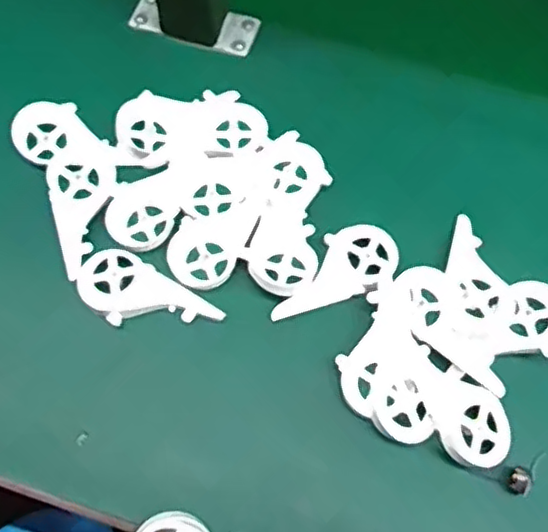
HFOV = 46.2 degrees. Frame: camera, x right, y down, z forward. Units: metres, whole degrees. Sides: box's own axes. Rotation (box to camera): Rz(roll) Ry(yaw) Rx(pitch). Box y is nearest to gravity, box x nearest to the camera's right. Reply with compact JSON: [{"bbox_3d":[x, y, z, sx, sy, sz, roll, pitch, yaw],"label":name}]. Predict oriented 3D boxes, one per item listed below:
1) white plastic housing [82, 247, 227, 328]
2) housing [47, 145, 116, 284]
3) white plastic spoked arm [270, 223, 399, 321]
[{"bbox_3d":[-0.084,0.022,0.414,0.088,0.012,0.046,32,69,11],"label":"white plastic housing"},{"bbox_3d":[-0.129,-0.040,0.439,0.044,0.008,0.095,-11,67,-7],"label":"housing"},{"bbox_3d":[0.039,0.003,0.429,0.094,0.013,0.046,-21,69,-11],"label":"white plastic spoked arm"}]

